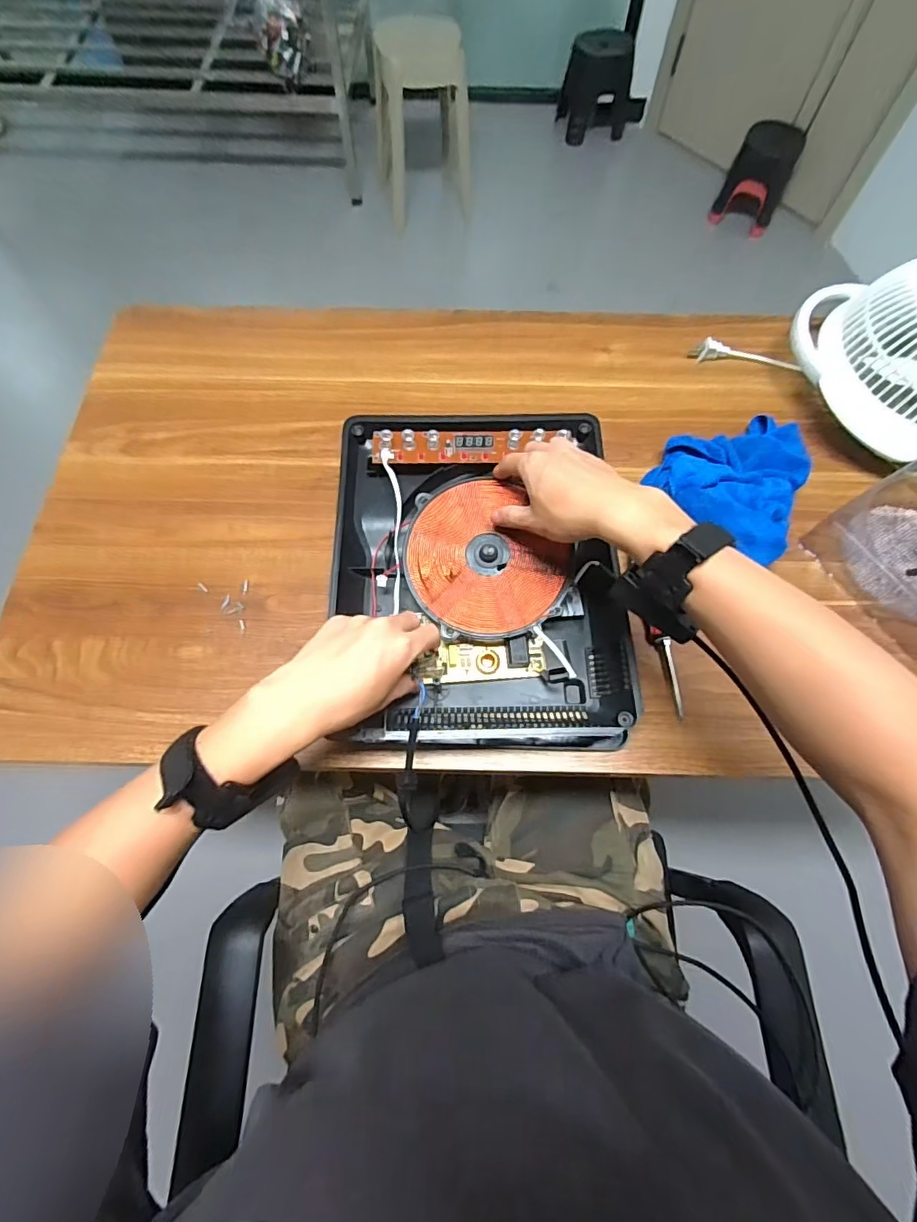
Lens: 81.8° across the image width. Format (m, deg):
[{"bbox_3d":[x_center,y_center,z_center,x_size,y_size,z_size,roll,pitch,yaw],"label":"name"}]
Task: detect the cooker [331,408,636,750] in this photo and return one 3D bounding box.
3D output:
[{"bbox_3d":[0.019,-0.045,0.520,0.269,0.071,0.343,-1,69,-1],"label":"cooker"}]

